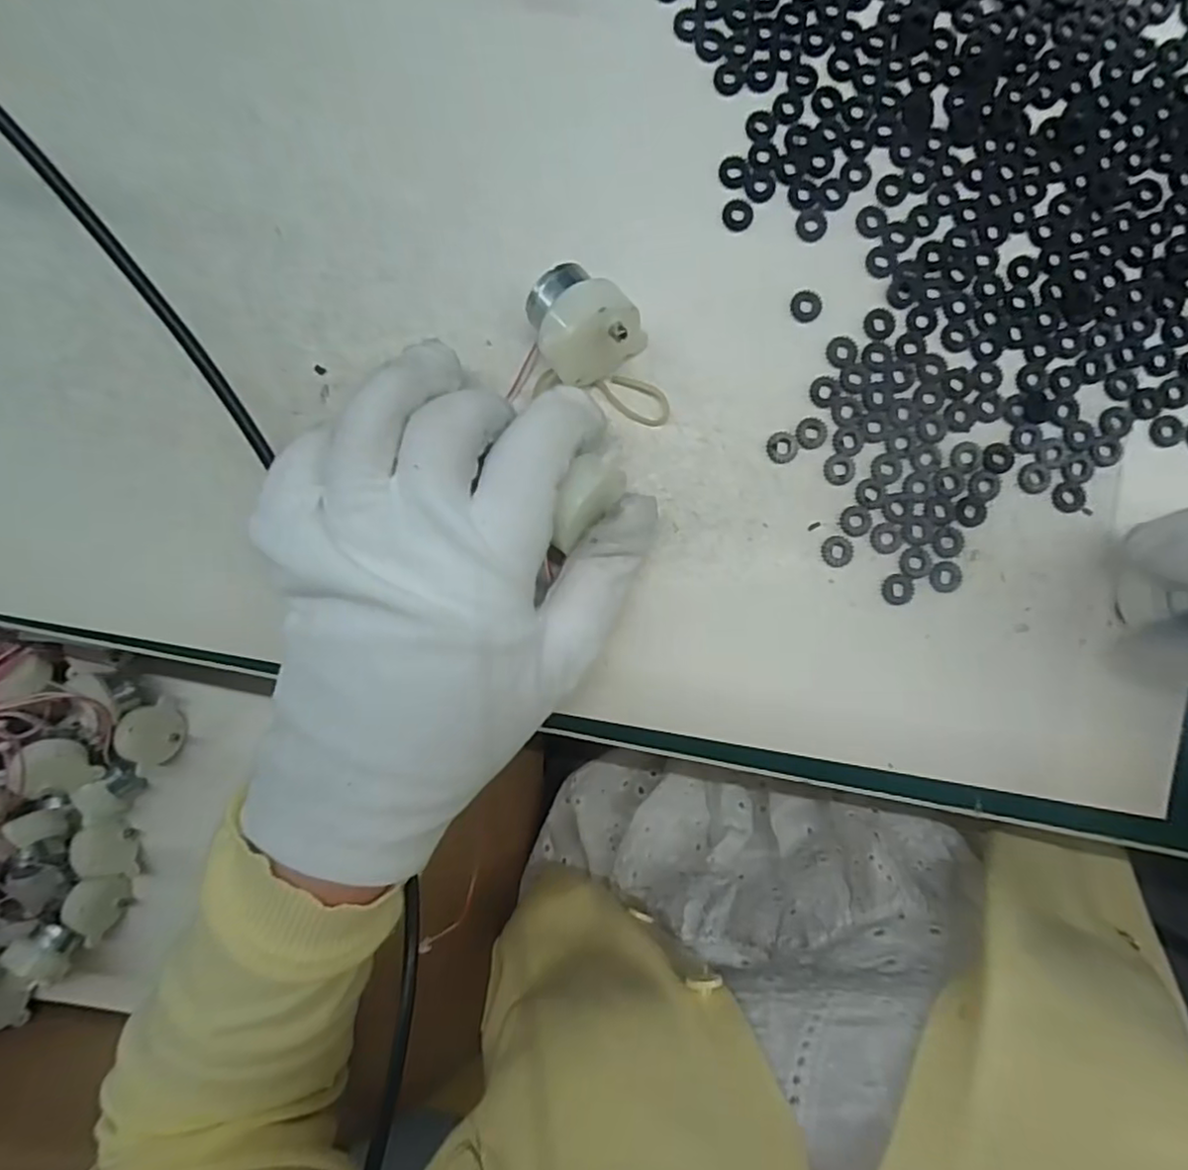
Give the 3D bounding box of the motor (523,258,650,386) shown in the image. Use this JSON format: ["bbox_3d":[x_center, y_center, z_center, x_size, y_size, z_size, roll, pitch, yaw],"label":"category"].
[{"bbox_3d":[-0.005,-0.084,0.209,0.032,0.032,0.033,-45,90,1],"label":"motor"}]

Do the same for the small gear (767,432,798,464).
[{"bbox_3d":[0.065,-0.048,0.222,0.010,0.004,0.011,0,91,1],"label":"small gear"}]

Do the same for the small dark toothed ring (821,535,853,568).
[{"bbox_3d":[0.084,-0.012,0.220,0.011,0.004,0.010,0,91,1],"label":"small dark toothed ring"}]

